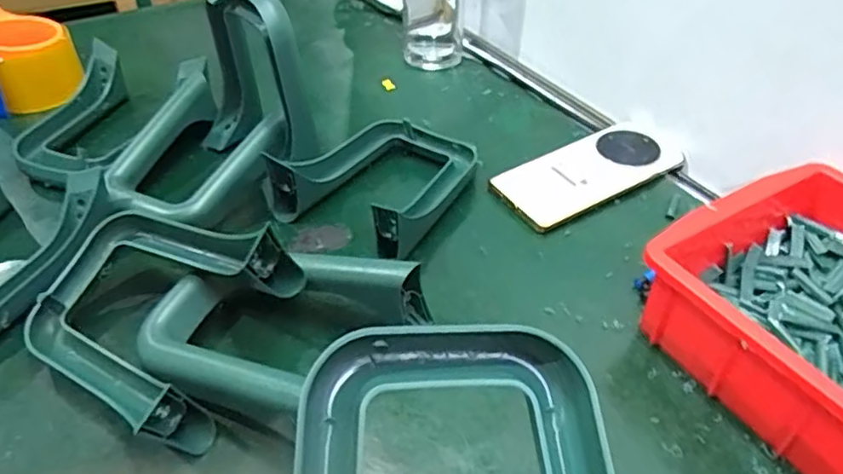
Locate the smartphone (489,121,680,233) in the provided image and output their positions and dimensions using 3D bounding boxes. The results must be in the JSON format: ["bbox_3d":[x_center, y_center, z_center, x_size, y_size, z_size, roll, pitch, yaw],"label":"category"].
[{"bbox_3d":[0.146,-0.058,0.540,0.160,0.009,0.072,-24,53,-19],"label":"smartphone"}]

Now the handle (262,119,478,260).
[{"bbox_3d":[-0.034,-0.055,0.520,0.131,0.046,0.157,22,47,22],"label":"handle"}]

